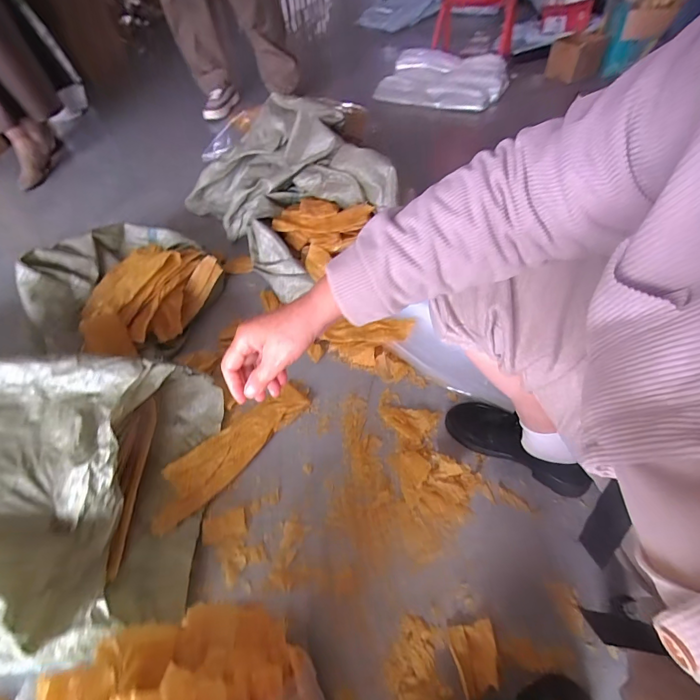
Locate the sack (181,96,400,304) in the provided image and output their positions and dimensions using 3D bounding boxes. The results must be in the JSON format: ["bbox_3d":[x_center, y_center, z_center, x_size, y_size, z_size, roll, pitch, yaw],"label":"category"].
[{"bbox_3d":[-0.189,-0.465,1.052,0.398,0.276,0.603,-32,56,-16],"label":"sack"}]

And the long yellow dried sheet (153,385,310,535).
[{"bbox_3d":[-0.236,0.188,0.733,0.097,0.021,0.347,35,65,28],"label":"long yellow dried sheet"}]

